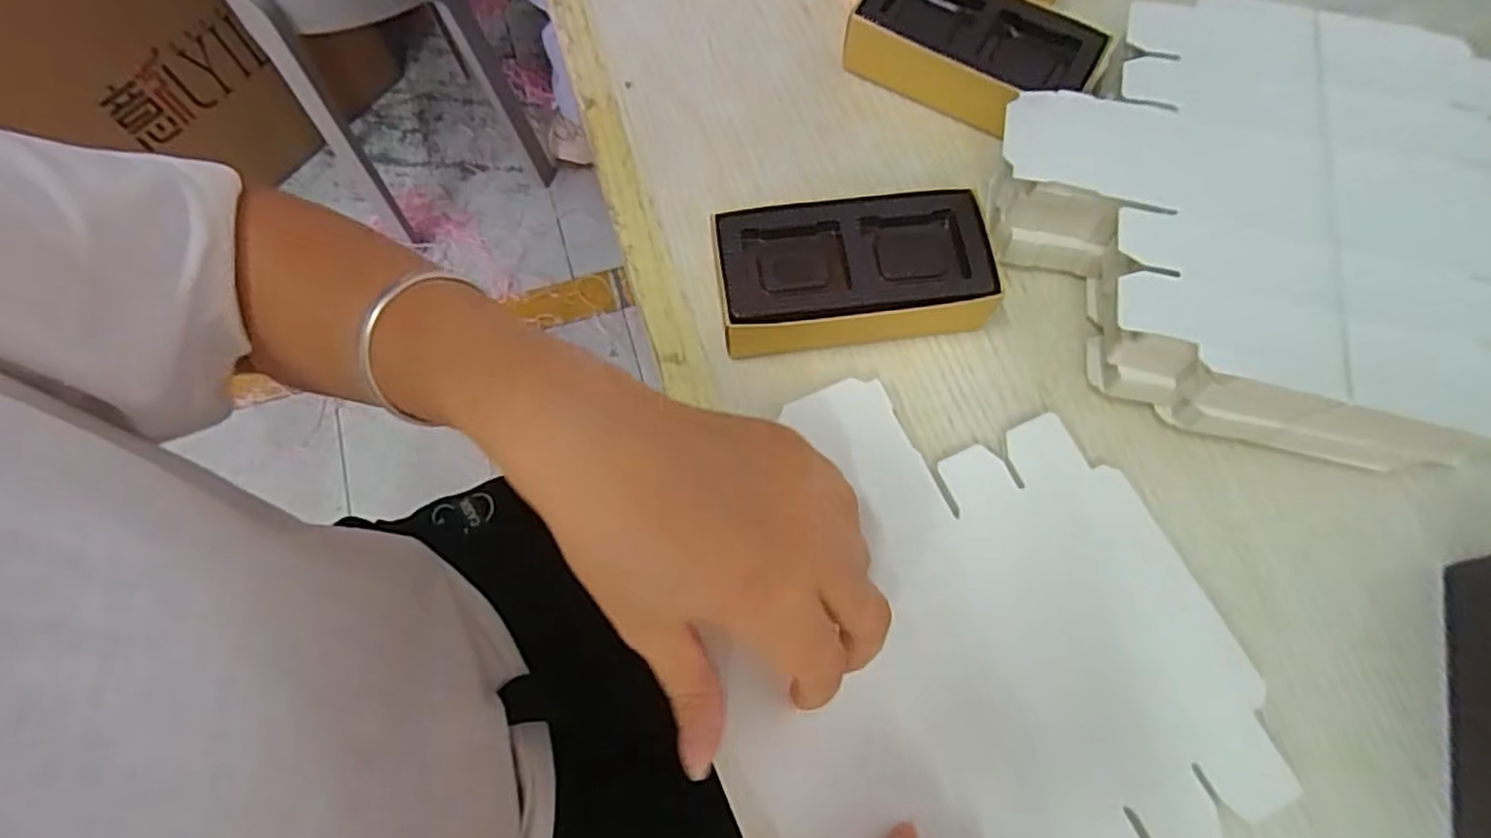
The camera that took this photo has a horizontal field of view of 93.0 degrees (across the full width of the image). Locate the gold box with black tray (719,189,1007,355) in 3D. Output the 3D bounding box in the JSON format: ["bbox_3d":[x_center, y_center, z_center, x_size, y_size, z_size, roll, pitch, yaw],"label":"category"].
[{"bbox_3d":[0.046,-0.061,0.306,0.114,0.033,0.058,-6,70,-3],"label":"gold box with black tray"}]

